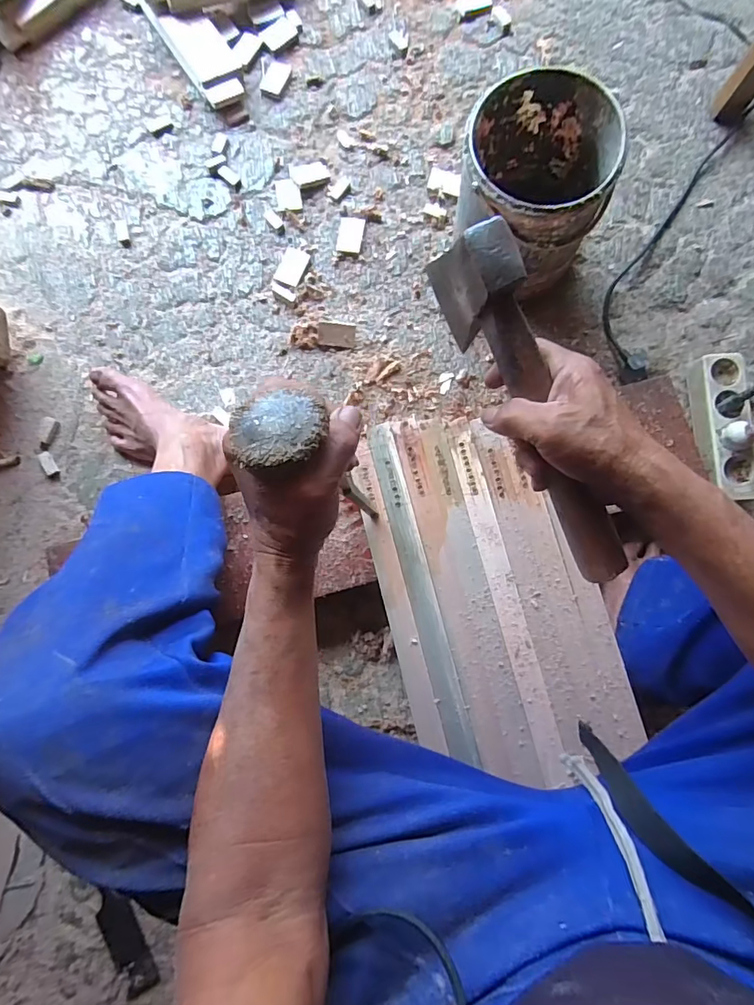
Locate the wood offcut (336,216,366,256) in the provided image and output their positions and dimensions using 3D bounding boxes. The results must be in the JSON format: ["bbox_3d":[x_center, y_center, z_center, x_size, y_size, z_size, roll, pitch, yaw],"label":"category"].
[{"bbox_3d":[-0.040,-0.403,0.740,0.039,0.007,0.059,9,83,4],"label":"wood offcut"}]

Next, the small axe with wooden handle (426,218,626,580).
[{"bbox_3d":[0.117,-0.066,0.370,0.039,0.092,0.267,-26,95,-1],"label":"small axe with wooden handle"}]

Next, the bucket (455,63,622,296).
[{"bbox_3d":[0.201,-0.393,0.636,0.184,0.188,0.181,0,82,3],"label":"bucket"}]

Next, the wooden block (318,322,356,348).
[{"bbox_3d":[-0.058,-0.244,0.711,0.054,0.009,0.035,2,106,-3],"label":"wooden block"}]

